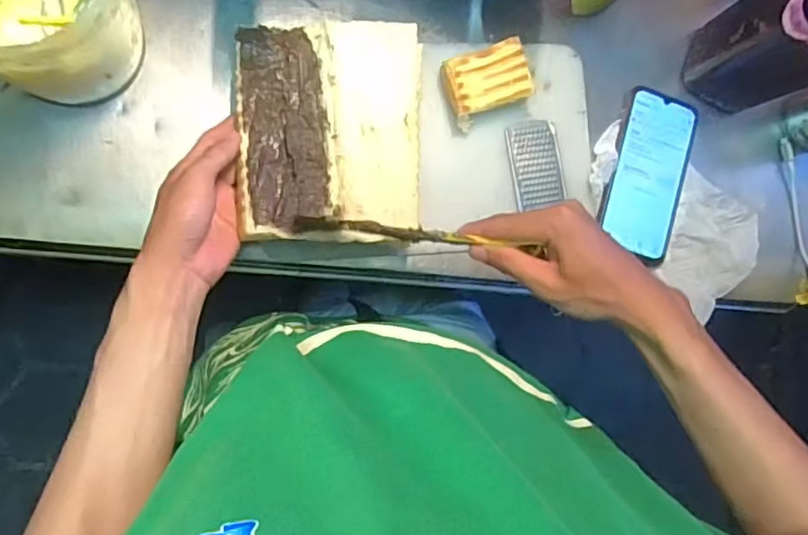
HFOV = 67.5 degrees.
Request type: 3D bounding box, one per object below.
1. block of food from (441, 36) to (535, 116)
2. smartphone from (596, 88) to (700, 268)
[{"bbox_3d":[0.073,-0.171,0.560,0.078,0.040,0.051,-20,92,-10],"label":"block of food"},{"bbox_3d":[0.246,-0.094,0.610,0.081,0.009,0.164,15,86,-9],"label":"smartphone"}]

